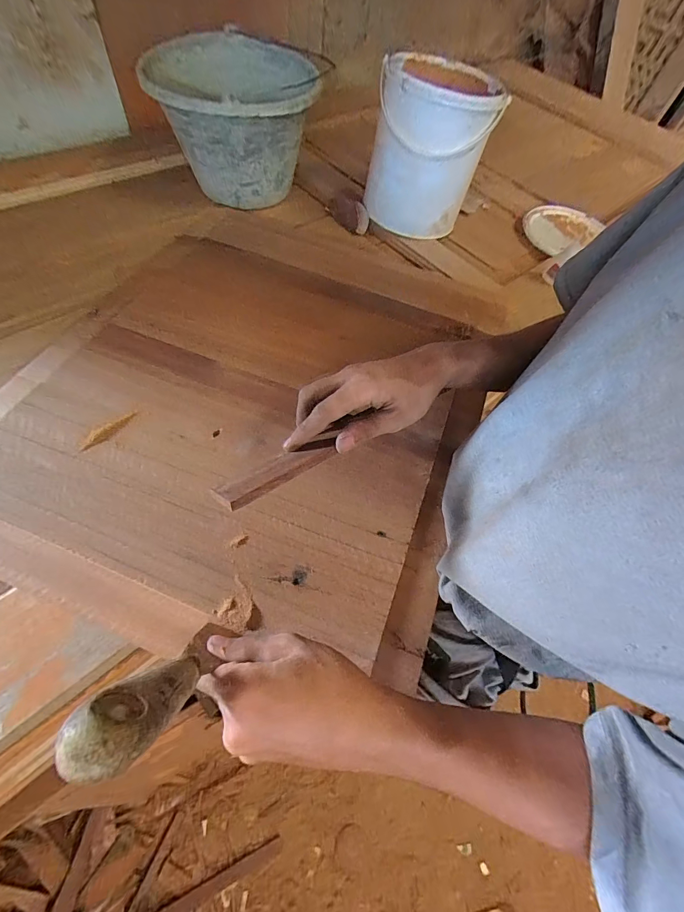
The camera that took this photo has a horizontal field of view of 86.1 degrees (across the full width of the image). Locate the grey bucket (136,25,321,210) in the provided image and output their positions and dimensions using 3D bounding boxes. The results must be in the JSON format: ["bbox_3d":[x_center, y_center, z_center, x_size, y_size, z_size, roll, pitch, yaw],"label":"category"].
[{"bbox_3d":[-0.176,-0.552,0.617,0.251,0.165,0.283,-6,61,-10],"label":"grey bucket"}]

